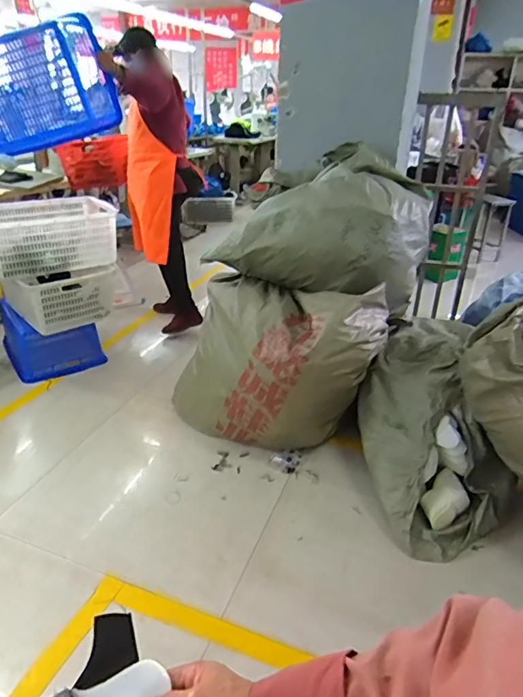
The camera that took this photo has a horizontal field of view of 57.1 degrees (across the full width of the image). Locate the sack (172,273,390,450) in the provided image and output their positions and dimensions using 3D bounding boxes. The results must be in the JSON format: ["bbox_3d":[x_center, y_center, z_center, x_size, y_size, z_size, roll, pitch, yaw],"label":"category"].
[{"bbox_3d":[0.031,0.061,1.724,0.723,0.548,0.330,12,30,19],"label":"sack"}]

